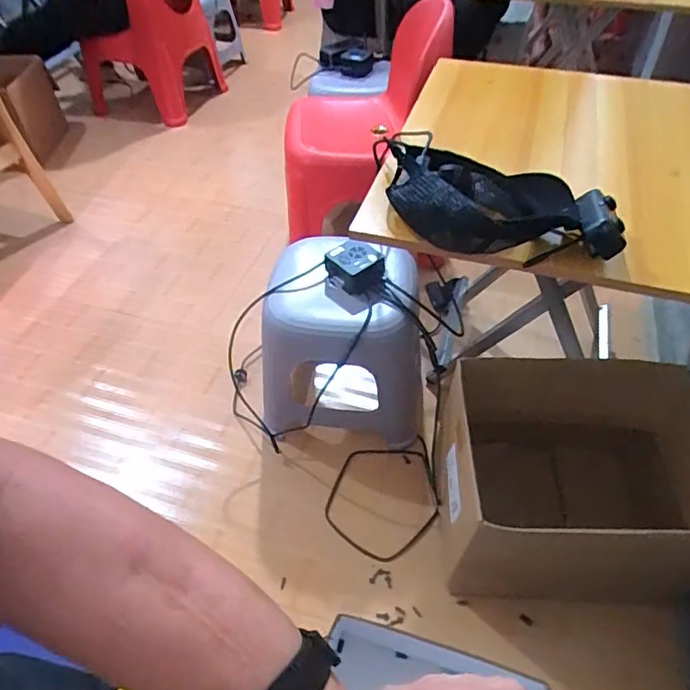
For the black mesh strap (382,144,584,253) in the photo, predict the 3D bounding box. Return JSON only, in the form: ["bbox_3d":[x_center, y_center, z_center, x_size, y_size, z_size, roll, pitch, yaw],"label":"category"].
[{"bbox_3d":[0.149,-0.176,0.636,0.246,0.061,0.135,14,51,14],"label":"black mesh strap"}]

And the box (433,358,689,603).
[{"bbox_3d":[0.360,0.219,0.829,0.401,0.271,0.297,2,49,3],"label":"box"}]

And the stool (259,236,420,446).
[{"bbox_3d":[-0.006,-0.013,0.971,0.285,0.320,0.275,3,49,4],"label":"stool"}]

